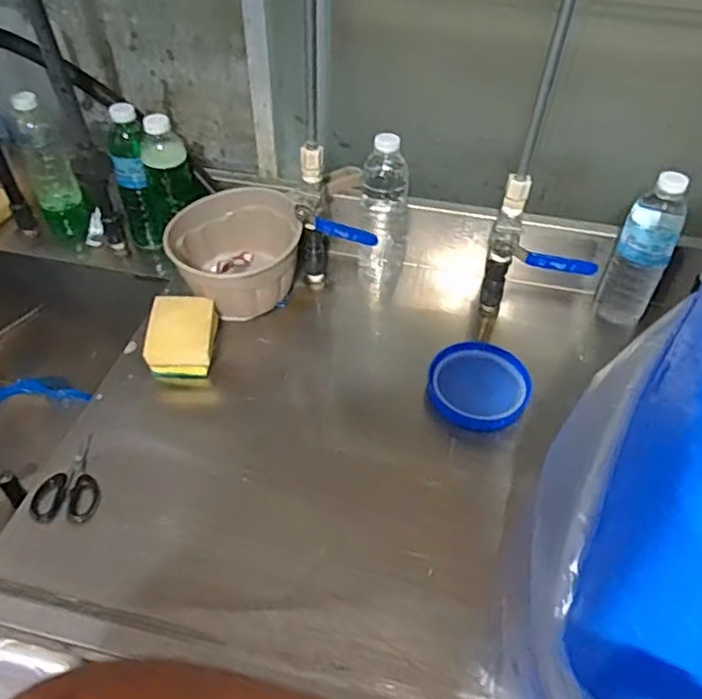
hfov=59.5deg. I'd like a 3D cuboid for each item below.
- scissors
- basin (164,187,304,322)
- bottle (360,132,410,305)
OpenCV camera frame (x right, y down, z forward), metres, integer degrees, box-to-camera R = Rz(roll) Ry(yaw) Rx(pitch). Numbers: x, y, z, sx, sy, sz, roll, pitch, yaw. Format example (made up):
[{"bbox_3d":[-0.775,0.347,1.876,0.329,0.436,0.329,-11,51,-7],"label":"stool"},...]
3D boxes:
[{"bbox_3d":[-0.305,0.140,0.675,0.064,0.012,0.105,-1,47,-2],"label":"scissors"},{"bbox_3d":[-0.148,-0.119,0.831,0.169,0.118,0.156,1,47,-1],"label":"basin"},{"bbox_3d":[0.046,-0.181,0.848,0.064,0.234,0.066,5,47,3],"label":"bottle"}]

